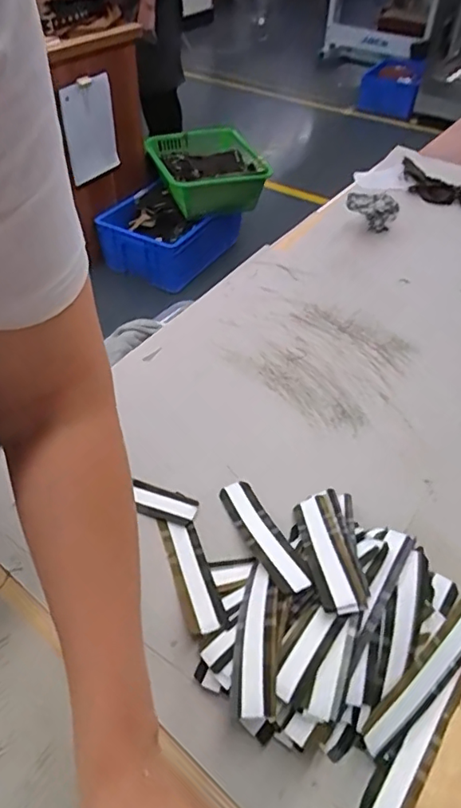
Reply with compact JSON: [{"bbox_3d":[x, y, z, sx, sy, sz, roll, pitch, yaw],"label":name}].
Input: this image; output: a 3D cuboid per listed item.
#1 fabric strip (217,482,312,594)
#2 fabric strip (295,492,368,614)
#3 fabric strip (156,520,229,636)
[{"bbox_3d":[0.029,0.118,0.484,0.029,0.018,0.140,-16,32,-17],"label":"fabric strip"},{"bbox_3d":[0.079,0.118,0.459,0.034,0.018,0.141,-1,23,-3],"label":"fabric strip"},{"bbox_3d":[-0.033,0.146,0.474,0.031,0.008,0.113,-14,43,-15],"label":"fabric strip"}]

